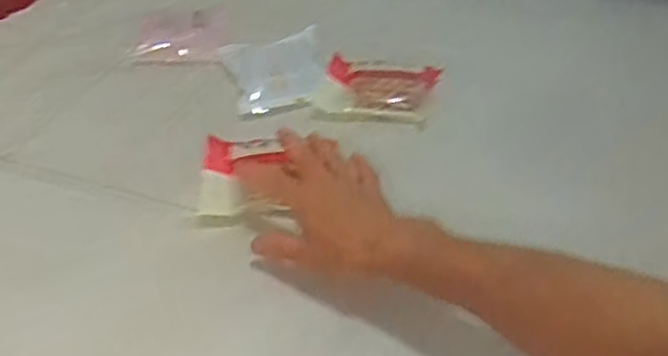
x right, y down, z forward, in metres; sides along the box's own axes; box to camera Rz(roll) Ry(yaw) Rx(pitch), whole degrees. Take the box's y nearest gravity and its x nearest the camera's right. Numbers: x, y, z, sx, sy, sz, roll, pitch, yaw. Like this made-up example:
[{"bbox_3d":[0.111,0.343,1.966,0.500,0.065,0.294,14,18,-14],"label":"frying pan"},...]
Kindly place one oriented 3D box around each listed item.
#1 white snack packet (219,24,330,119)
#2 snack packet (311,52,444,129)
[{"bbox_3d":[-0.062,-0.112,0.741,0.106,0.037,0.101,-7,40,-9],"label":"white snack packet"},{"bbox_3d":[0.040,-0.093,0.715,0.118,0.029,0.099,12,41,15],"label":"snack packet"}]

